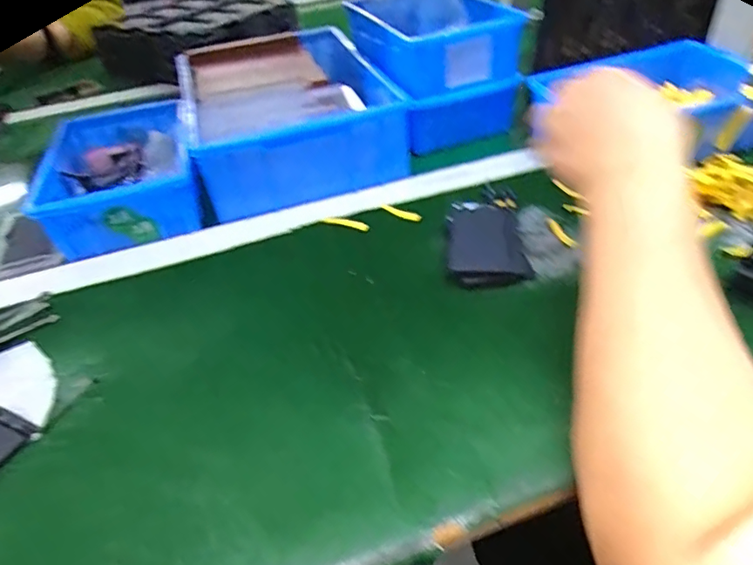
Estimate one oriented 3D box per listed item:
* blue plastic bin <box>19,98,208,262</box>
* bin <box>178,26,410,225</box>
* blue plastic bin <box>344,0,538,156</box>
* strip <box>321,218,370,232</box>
[{"bbox_3d":[-0.259,-0.109,0.547,0.139,0.081,0.211,-17,42,-12],"label":"blue plastic bin"},{"bbox_3d":[-0.101,-0.203,0.600,0.205,0.102,0.341,-15,42,-9],"label":"bin"},{"bbox_3d":[0.061,-0.262,0.617,0.145,0.121,0.204,-14,42,-8],"label":"blue plastic bin"},{"bbox_3d":[-0.028,-0.056,0.489,0.048,0.004,0.009,10,44,19],"label":"strip"}]

